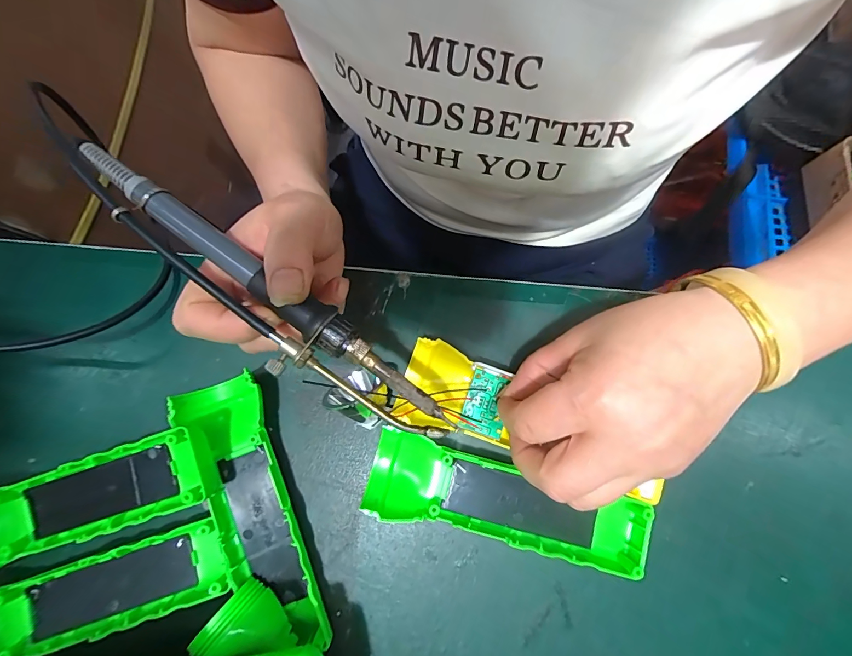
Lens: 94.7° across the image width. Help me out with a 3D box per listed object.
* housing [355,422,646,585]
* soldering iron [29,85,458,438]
[{"bbox_3d":[0.048,0.102,0.233,0.164,0.029,0.045,13,79,3],"label":"housing"},{"bbox_3d":[-0.086,-0.020,0.180,0.230,0.022,0.034,37,81,-3],"label":"soldering iron"}]

